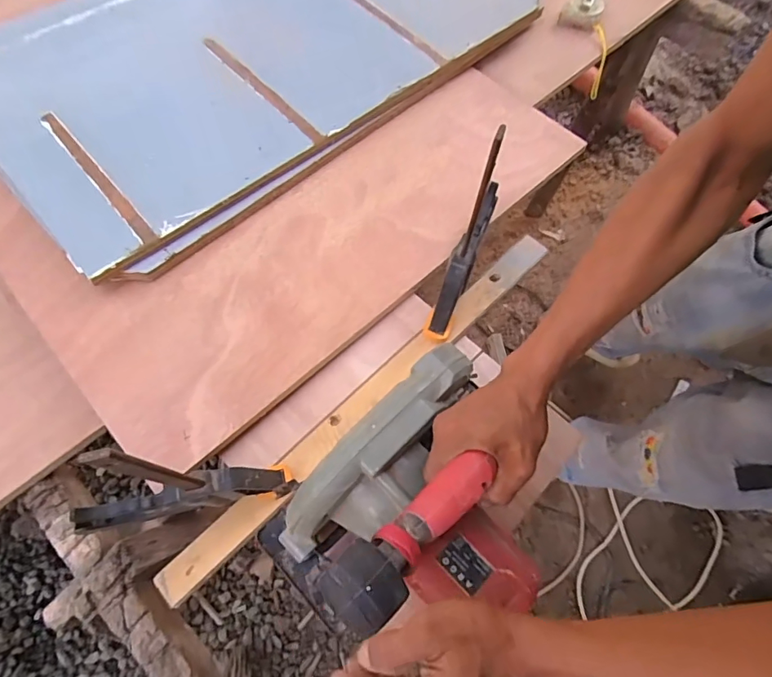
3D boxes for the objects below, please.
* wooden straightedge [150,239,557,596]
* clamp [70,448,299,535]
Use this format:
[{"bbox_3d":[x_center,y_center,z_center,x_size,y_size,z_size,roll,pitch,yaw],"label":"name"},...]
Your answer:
[{"bbox_3d":[-0.010,0.061,0.566,0.589,0.013,0.040,-42,77,-16],"label":"wooden straightedge"},{"bbox_3d":[-0.190,0.150,0.474,0.191,0.112,0.040,-7,67,-6],"label":"clamp"}]

